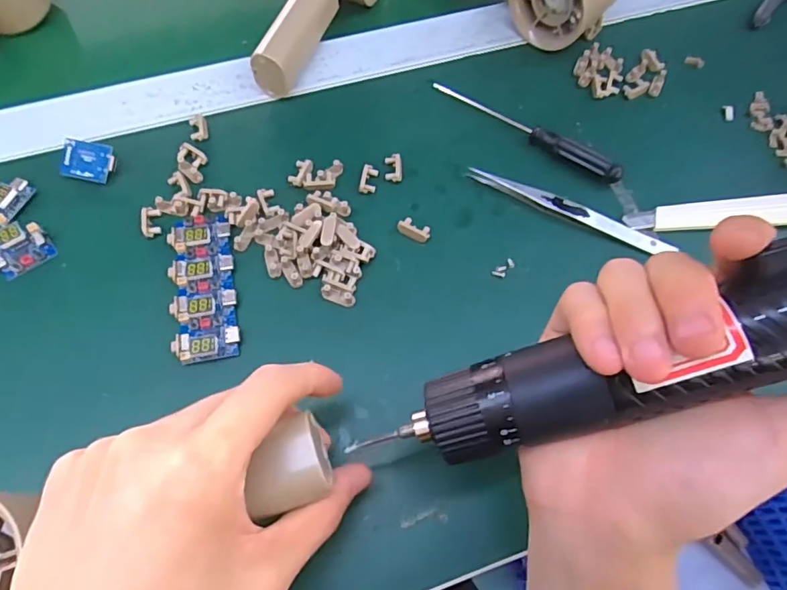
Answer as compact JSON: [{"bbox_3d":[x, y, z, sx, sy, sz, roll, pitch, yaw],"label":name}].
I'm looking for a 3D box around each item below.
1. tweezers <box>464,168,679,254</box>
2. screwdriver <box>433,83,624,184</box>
[{"bbox_3d":[0.104,-0.052,0.311,0.123,0.005,0.012,26,66,9],"label":"tweezers"},{"bbox_3d":[0.084,-0.108,0.335,0.133,0.010,0.012,37,69,14],"label":"screwdriver"}]

